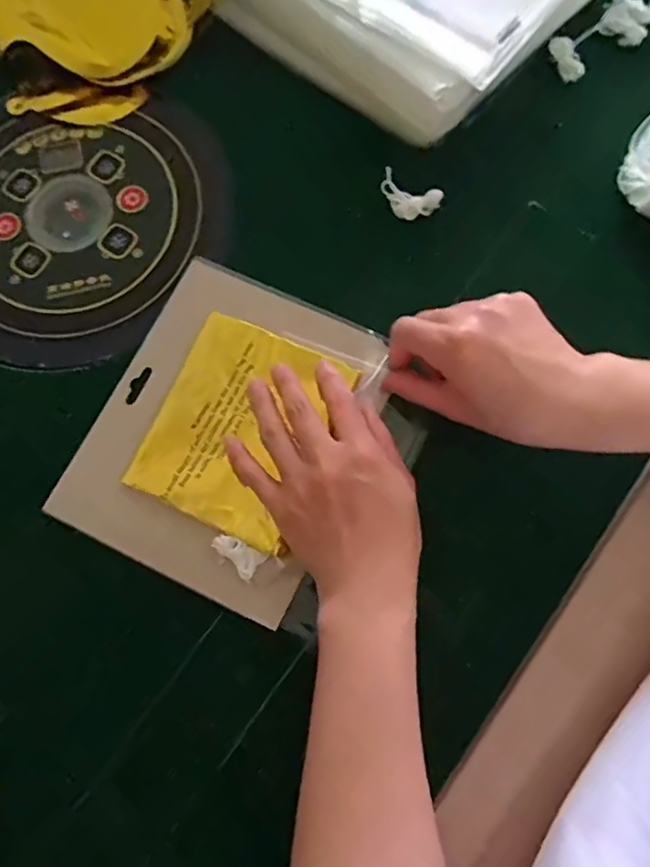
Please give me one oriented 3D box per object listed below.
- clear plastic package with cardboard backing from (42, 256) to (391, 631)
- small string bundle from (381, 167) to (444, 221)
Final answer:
[{"bbox_3d":[-0.060,-0.006,0.373,0.158,0.016,0.196,24,78,7],"label":"clear plastic package with cardboard backing"},{"bbox_3d":[0.058,-0.160,0.397,0.041,0.023,0.021,13,78,7],"label":"small string bundle"}]

